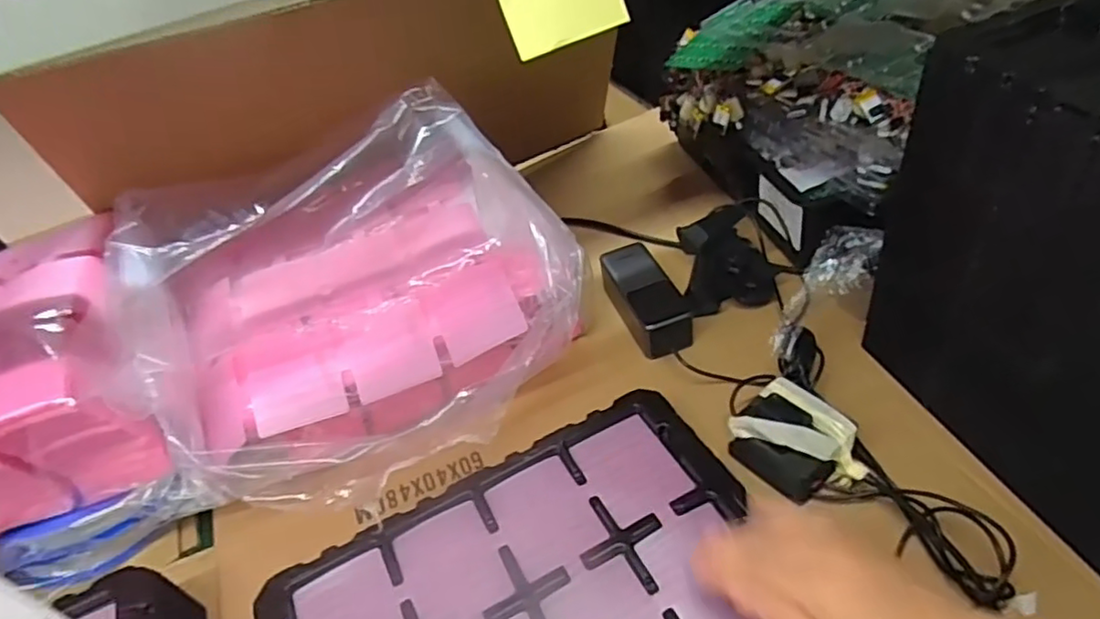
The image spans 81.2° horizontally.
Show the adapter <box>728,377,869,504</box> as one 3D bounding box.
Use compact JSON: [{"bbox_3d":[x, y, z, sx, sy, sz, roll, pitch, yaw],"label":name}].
[{"bbox_3d":[0.207,0.109,0.527,0.074,0.052,0.097,-34,48,-22],"label":"adapter"}]

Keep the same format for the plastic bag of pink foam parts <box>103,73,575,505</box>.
[{"bbox_3d":[-0.190,-0.015,0.618,0.359,0.186,0.372,-29,46,-18],"label":"plastic bag of pink foam parts"}]

